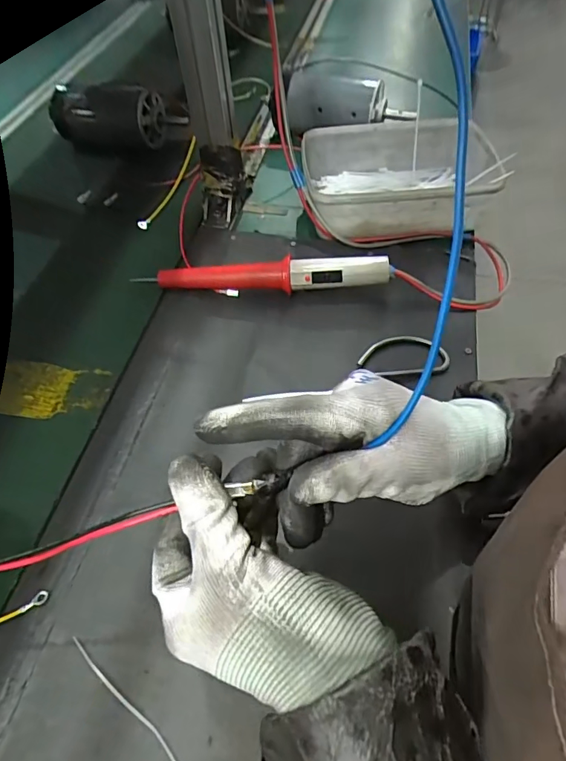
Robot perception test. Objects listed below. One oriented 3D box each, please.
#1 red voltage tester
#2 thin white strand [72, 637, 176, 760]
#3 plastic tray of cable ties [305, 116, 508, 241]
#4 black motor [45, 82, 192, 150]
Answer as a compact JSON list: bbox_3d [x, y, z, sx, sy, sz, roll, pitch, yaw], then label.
[{"bbox_3d":[-0.022,-0.111,0.503,0.269,0.040,0.025,1,54,3],"label":"red voltage tester"},{"bbox_3d":[-0.101,0.213,0.302,0.121,0.004,0.007,33,63,24],"label":"thin white strand"},{"bbox_3d":[0.140,-0.251,0.574,0.220,0.066,0.160,-4,54,-1],"label":"plastic tray of cable ties"},{"bbox_3d":[-0.245,-0.396,0.696,0.202,0.079,0.065,7,55,9],"label":"black motor"}]

